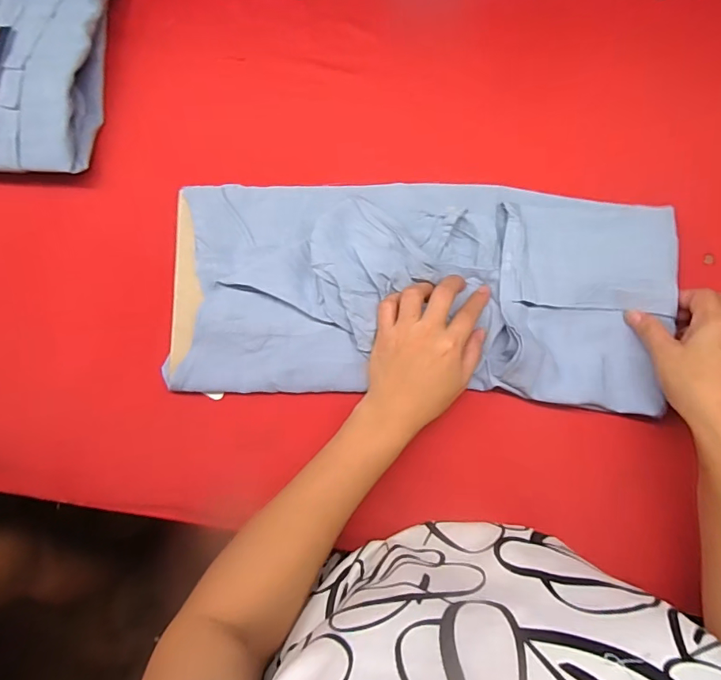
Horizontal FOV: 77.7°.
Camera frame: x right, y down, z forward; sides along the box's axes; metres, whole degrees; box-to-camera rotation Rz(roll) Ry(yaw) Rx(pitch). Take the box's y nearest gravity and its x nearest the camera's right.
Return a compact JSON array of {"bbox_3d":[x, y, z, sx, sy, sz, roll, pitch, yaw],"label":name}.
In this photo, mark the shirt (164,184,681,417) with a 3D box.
[{"bbox_3d":[0.052,-0.050,0.414,0.445,0.037,0.202,1,84,5],"label":"shirt"}]

